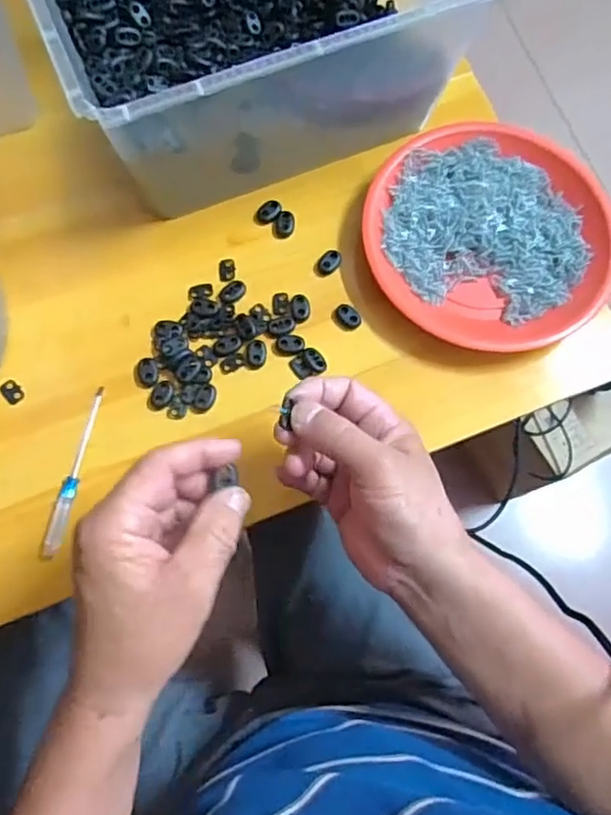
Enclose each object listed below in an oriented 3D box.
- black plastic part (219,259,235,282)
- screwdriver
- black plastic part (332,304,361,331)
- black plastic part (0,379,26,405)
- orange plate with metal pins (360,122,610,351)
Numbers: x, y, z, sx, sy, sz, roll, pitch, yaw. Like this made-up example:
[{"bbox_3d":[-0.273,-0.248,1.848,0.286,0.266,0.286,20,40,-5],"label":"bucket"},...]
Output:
[{"bbox_3d":[-0.062,-0.109,0.474,0.012,0.004,0.020,-3,74,-3],"label":"black plastic part"},{"bbox_3d":[-0.164,0.044,0.426,0.013,0.008,0.123,10,74,1],"label":"screwdriver"},{"bbox_3d":[0.032,-0.071,0.464,0.023,0.004,0.017,43,77,10],"label":"black plastic part"},{"bbox_3d":[-0.217,-0.012,0.443,0.014,0.004,0.019,-41,79,-12],"label":"black plastic part"},{"bbox_3d":[0.144,-0.136,0.473,0.177,0.024,0.193,0,74,-2],"label":"orange plate with metal pins"}]

